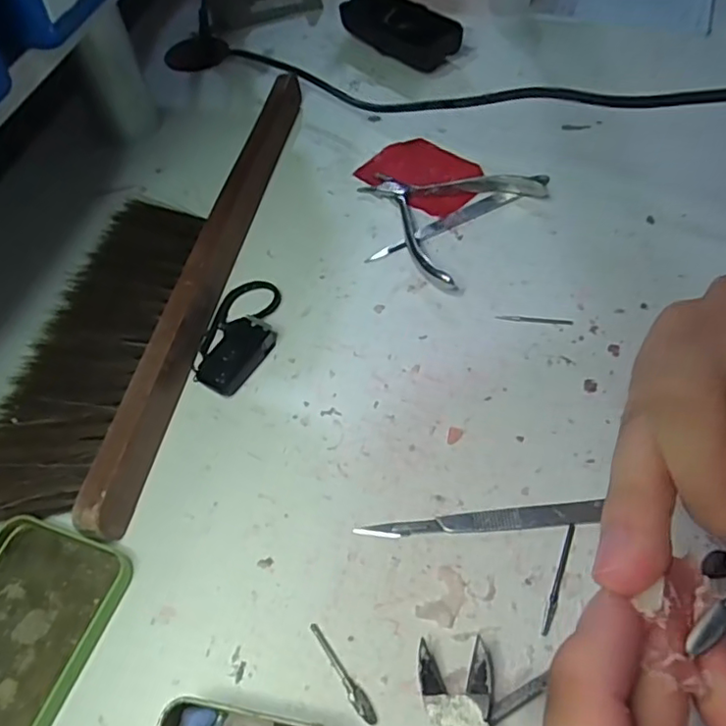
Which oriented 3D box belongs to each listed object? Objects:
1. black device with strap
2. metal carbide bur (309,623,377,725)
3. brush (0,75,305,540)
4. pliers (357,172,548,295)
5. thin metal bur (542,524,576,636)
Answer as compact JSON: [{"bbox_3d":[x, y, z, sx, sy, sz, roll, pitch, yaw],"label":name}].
[{"bbox_3d":[-0.071,-0.018,0.341,0.039,0.016,0.079,7,56,10],"label":"black device with strap"},{"bbox_3d":[-0.009,0.125,0.242,0.006,0.004,0.044,-31,58,-15],"label":"metal carbide bur"},{"bbox_3d":[-0.123,-0.071,0.374,0.092,0.029,0.356,6,56,10],"label":"brush"},{"bbox_3d":[0.045,-0.104,0.385,0.105,0.017,0.109,33,65,25],"label":"pliers"},{"bbox_3d":[0.084,0.092,0.255,0.004,0.004,0.049,17,59,16],"label":"thin metal bur"}]

